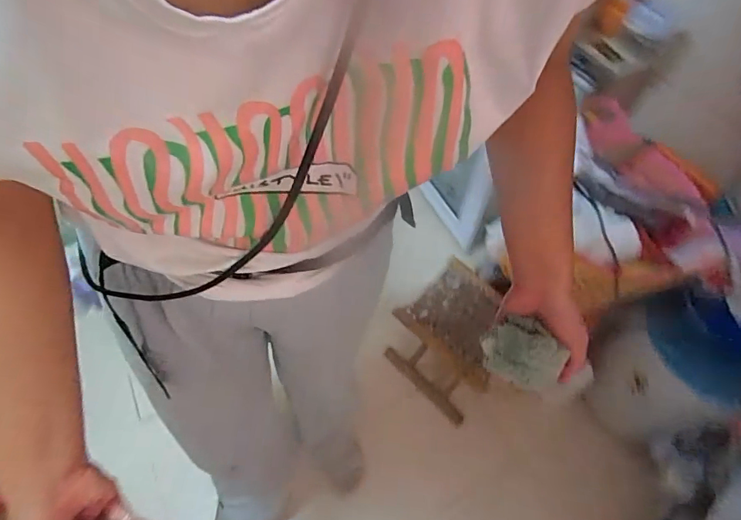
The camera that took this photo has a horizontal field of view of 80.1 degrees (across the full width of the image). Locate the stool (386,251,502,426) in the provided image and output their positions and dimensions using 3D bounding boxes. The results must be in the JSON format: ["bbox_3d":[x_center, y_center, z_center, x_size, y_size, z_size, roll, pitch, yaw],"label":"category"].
[{"bbox_3d":[0.248,0.246,1.304,0.252,0.323,0.293,-37,64,-25],"label":"stool"}]

